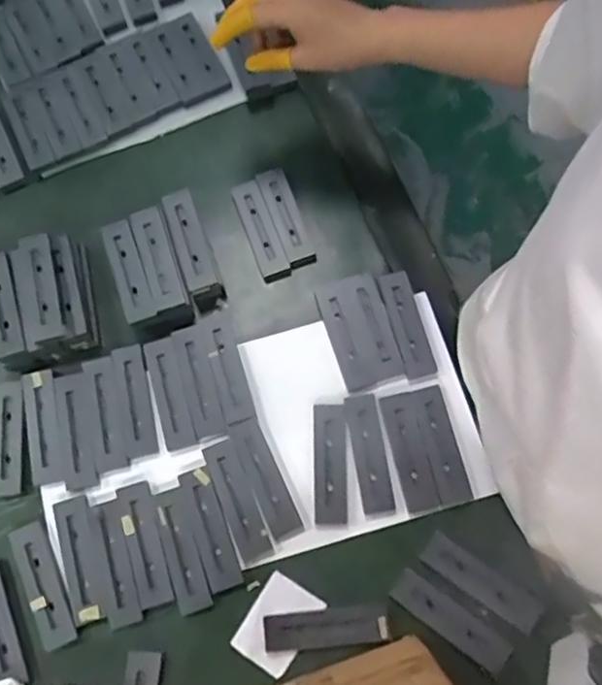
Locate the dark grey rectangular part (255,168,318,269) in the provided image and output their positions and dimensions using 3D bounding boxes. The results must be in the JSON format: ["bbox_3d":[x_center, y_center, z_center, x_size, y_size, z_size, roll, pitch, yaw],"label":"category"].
[{"bbox_3d":[-0.015,-0.132,0.668,0.031,0.012,0.111,-20,74,-4],"label":"dark grey rectangular part"}]

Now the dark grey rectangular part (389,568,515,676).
[{"bbox_3d":[0.130,0.245,0.559,0.109,0.007,0.029,35,78,11],"label":"dark grey rectangular part"}]

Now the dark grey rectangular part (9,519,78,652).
[{"bbox_3d":[-0.234,0.218,0.574,0.032,0.005,0.110,-26,75,-6],"label":"dark grey rectangular part"}]

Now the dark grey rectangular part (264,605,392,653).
[{"bbox_3d":[0.022,0.251,0.558,0.106,0.005,0.030,-7,74,0],"label":"dark grey rectangular part"}]

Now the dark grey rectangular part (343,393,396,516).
[{"bbox_3d":[0.064,0.105,0.600,0.031,0.009,0.110,-9,74,-1],"label":"dark grey rectangular part"}]

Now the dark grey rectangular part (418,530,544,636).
[{"bbox_3d":[0.161,0.211,0.561,0.113,0.011,0.032,33,78,10],"label":"dark grey rectangular part"}]

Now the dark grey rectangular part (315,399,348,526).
[{"bbox_3d":[0.028,0.113,0.599,0.030,0.014,0.109,-1,74,1],"label":"dark grey rectangular part"}]

